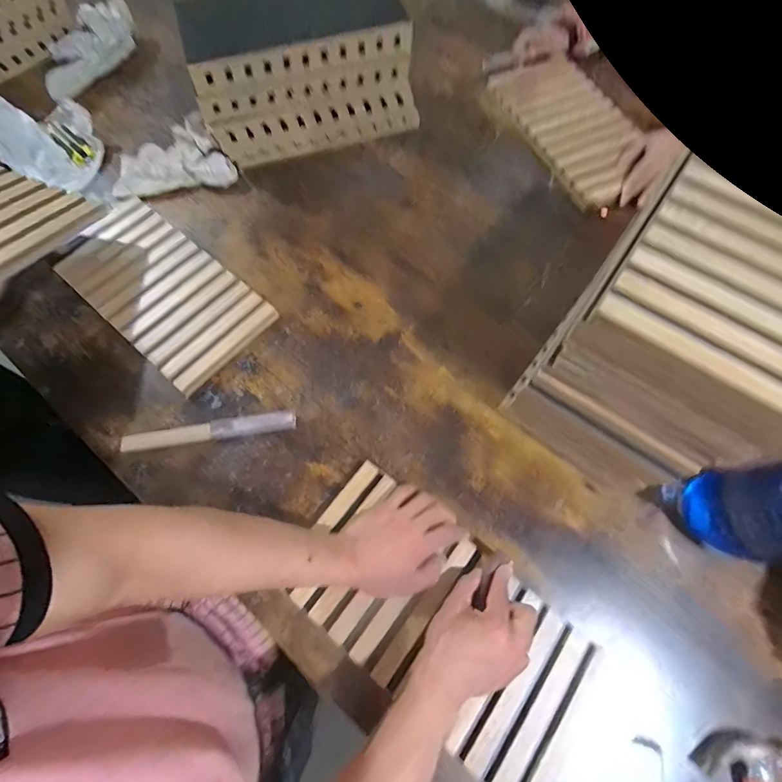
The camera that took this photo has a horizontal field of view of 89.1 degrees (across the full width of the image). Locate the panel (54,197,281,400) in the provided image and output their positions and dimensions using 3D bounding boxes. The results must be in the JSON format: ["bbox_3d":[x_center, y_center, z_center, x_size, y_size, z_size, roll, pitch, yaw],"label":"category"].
[{"bbox_3d":[-0.374,-0.169,0.641,0.364,0.031,0.184,39,74,14],"label":"panel"}]

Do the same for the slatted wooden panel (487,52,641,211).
[{"bbox_3d":[0.354,-0.519,0.770,0.195,0.021,0.370,-25,71,-9],"label":"slatted wooden panel"}]

